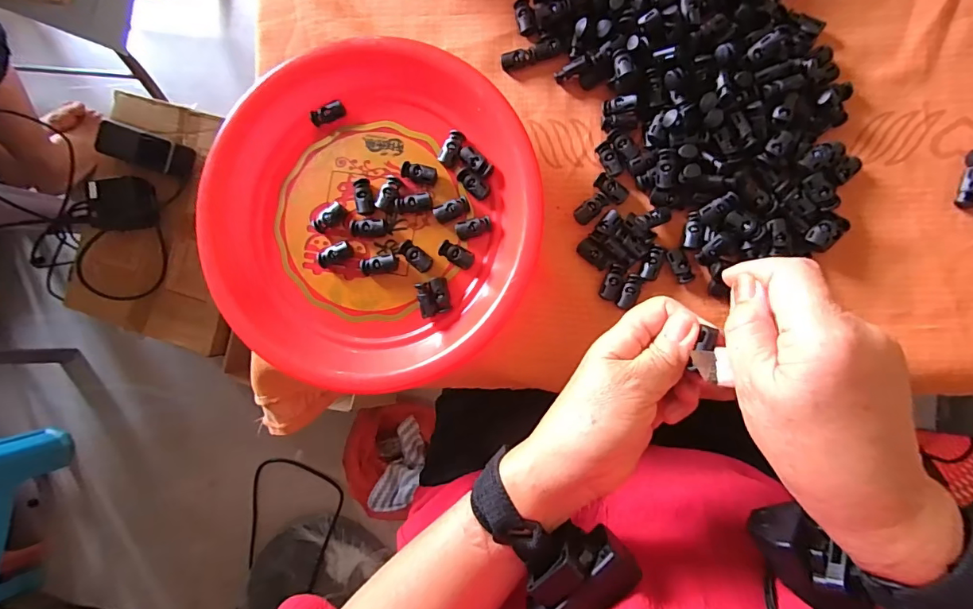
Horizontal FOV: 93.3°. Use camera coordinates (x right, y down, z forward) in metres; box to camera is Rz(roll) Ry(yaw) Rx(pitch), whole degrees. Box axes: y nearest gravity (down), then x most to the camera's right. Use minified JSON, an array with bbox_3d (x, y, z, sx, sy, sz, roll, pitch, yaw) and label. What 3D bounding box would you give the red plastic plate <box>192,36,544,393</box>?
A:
[{"bbox_3d":[-0.091,-0.068,0.358,0.257,0.048,0.242,0,89,8],"label":"red plastic plate"}]

